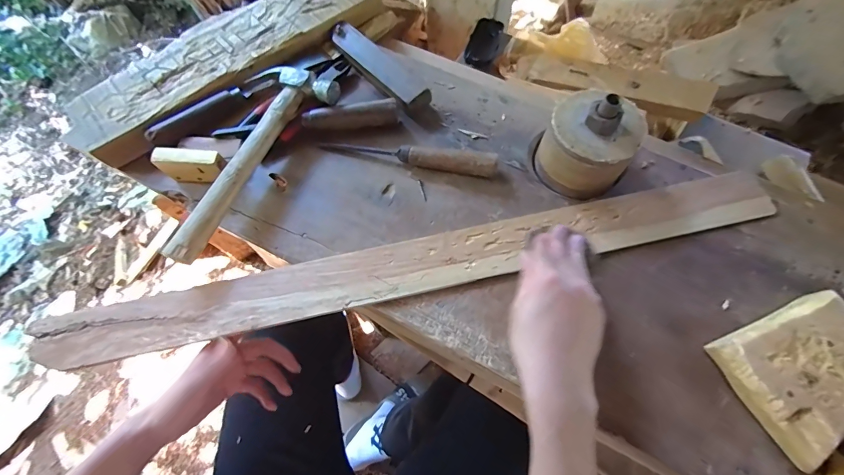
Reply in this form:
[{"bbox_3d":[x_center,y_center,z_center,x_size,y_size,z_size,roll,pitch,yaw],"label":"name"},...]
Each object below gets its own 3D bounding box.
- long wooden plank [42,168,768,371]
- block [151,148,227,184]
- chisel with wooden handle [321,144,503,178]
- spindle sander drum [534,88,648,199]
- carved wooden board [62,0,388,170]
[{"bbox_3d":[-0.004,0.031,0.407,0.802,0.007,0.066,-12,68,-4],"label":"long wooden plank"},{"bbox_3d":[-0.279,-0.087,0.447,0.081,0.049,0.022,5,68,2],"label":"block"},{"bbox_3d":[-0.018,-0.105,0.454,0.221,0.034,0.024,12,68,5],"label":"chisel with wooden handle"},{"bbox_3d":[0.193,-0.110,0.419,0.103,0.098,0.099,33,71,13],"label":"spindle sander drum"},{"bbox_3d":[-0.271,-0.272,0.526,0.459,0.033,0.131,-38,73,-14],"label":"carved wooden board"}]

